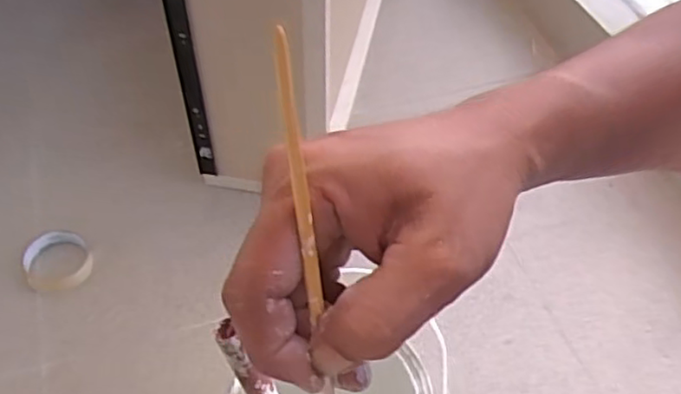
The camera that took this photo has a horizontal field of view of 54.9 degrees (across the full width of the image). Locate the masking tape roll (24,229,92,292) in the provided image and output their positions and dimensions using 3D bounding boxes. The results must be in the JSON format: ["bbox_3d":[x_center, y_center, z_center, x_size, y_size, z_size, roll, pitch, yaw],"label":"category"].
[{"bbox_3d":[-0.366,0.079,0.846,0.075,0.029,0.083,-13,51,-12],"label":"masking tape roll"}]

